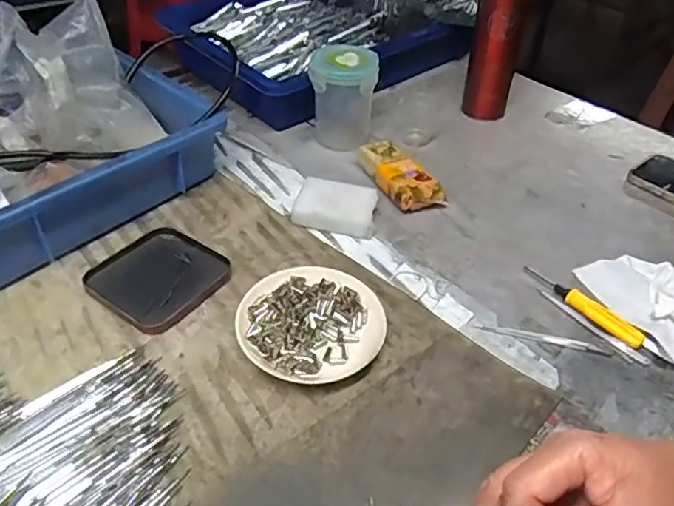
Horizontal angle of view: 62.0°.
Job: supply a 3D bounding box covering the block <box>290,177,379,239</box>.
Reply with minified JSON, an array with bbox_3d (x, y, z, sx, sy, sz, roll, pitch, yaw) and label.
[{"bbox_3d":[0.001,-0.049,0.592,0.084,0.024,0.062,11,43,10],"label":"block"}]

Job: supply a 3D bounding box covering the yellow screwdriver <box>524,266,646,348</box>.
[{"bbox_3d":[0.217,0.043,0.499,0.016,0.011,0.116,-25,48,-27],"label":"yellow screwdriver"}]

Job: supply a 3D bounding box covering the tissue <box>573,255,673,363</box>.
[{"bbox_3d":[0.294,0.039,0.493,0.094,0.032,0.144,-21,46,-23],"label":"tissue"}]

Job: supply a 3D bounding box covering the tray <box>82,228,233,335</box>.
[{"bbox_3d":[-0.166,0.020,0.519,0.105,0.009,0.103,25,47,24],"label":"tray"}]

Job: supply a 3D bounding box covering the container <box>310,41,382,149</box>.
[{"bbox_3d":[0.008,-0.184,0.674,0.075,0.115,0.068,1,42,-1],"label":"container"}]

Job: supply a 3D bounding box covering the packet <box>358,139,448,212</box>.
[{"bbox_3d":[0.068,-0.086,0.628,0.048,0.032,0.110,-22,47,-24],"label":"packet"}]

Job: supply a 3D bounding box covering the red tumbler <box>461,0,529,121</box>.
[{"bbox_3d":[0.202,-0.264,0.715,0.062,0.198,0.068,11,43,10],"label":"red tumbler"}]

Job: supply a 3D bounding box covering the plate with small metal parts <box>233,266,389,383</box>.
[{"bbox_3d":[-0.023,0.059,0.469,0.116,0.021,0.117,1,42,-1],"label":"plate with small metal parts"}]

